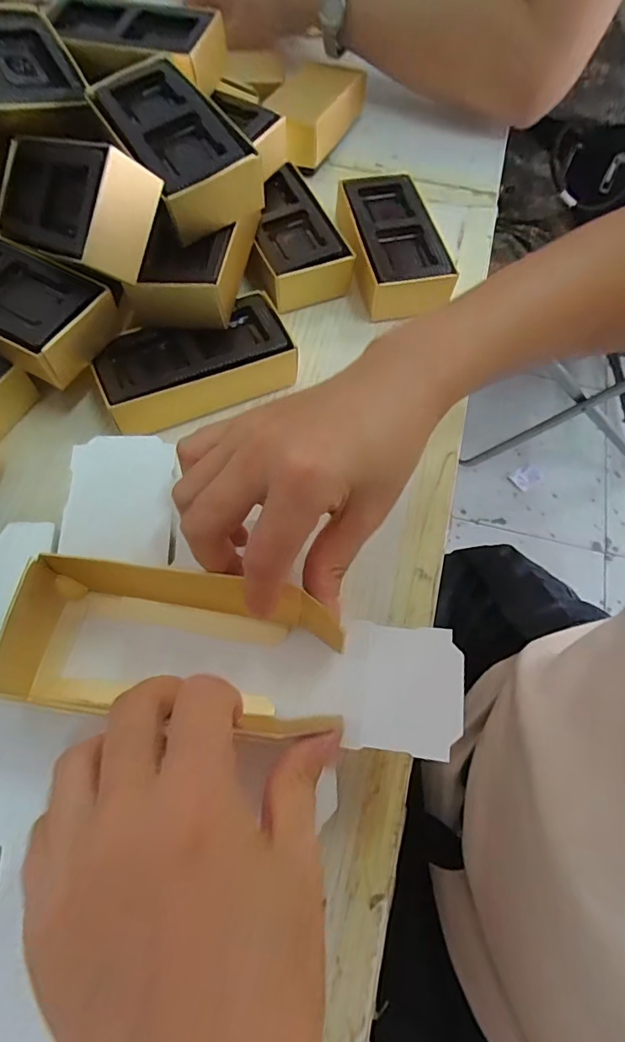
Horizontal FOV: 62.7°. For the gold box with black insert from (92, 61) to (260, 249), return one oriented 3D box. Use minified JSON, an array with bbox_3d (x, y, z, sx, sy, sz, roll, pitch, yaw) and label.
[{"bbox_3d":[-0.081,-0.220,0.299,0.054,0.033,0.120,-28,68,-15],"label":"gold box with black insert"}]

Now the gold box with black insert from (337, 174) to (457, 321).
[{"bbox_3d":[0.055,-0.198,0.367,0.061,0.029,0.112,-7,64,-6],"label":"gold box with black insert"}]

